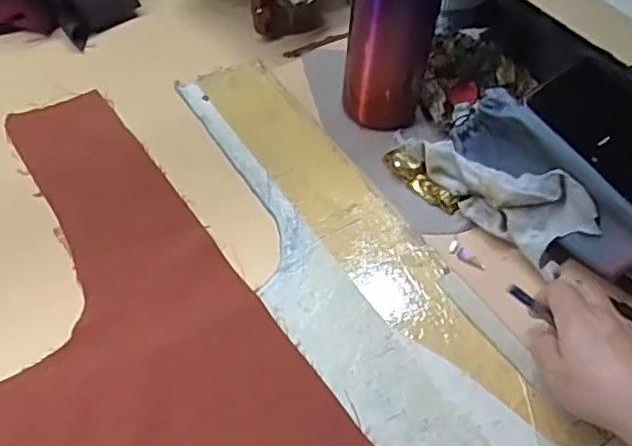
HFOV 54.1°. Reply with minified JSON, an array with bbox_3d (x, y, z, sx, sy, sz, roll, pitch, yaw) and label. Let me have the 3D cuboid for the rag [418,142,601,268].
[{"bbox_3d":[0.148,-0.025,0.497,0.038,0.061,0.144,-36,60,-28],"label":"rag"}]

